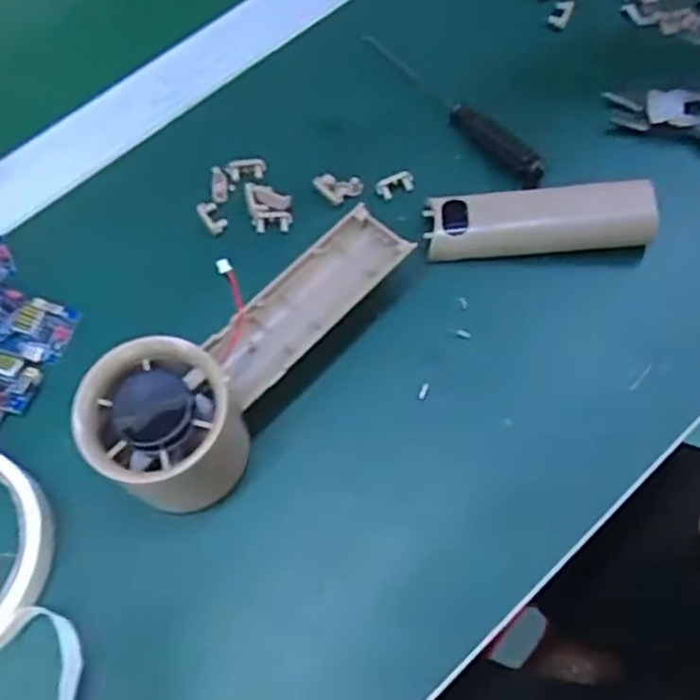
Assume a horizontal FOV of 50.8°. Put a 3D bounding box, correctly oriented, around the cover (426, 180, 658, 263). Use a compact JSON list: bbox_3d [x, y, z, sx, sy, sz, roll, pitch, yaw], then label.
[{"bbox_3d":[0.091,-0.062,0.355,0.105,0.020,0.031,-2,64,3],"label":"cover"}]

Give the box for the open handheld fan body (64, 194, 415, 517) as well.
[{"bbox_3d":[-0.041,-0.006,0.312,0.053,0.051,0.155,33,70,18],"label":"open handheld fan body"}]

